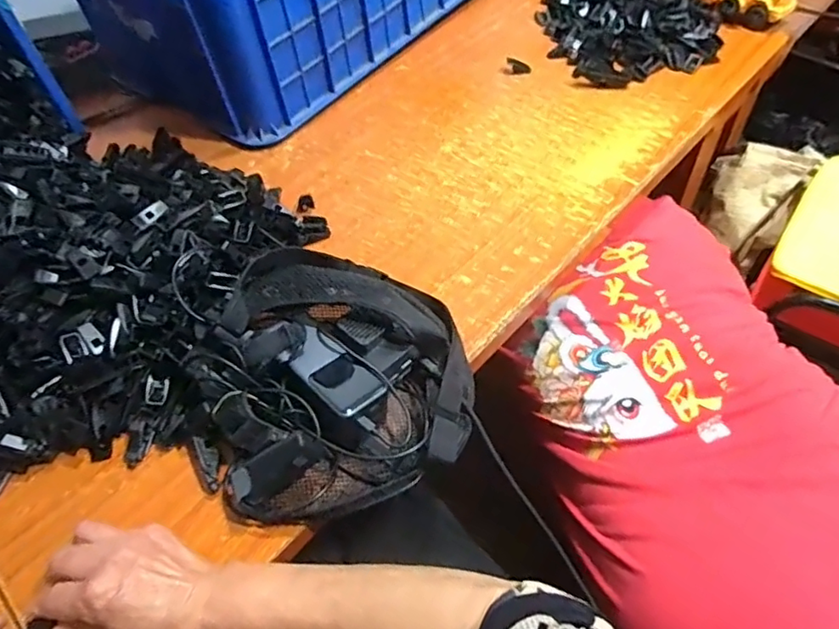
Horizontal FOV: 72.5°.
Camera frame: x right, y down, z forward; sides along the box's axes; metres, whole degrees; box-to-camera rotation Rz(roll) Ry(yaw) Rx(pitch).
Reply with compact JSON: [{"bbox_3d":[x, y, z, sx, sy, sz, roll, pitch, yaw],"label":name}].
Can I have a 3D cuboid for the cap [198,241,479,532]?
[{"bbox_3d":[-0.084,0.043,0.531,0.244,0.071,0.271,-17,52,-8],"label":"cap"}]

